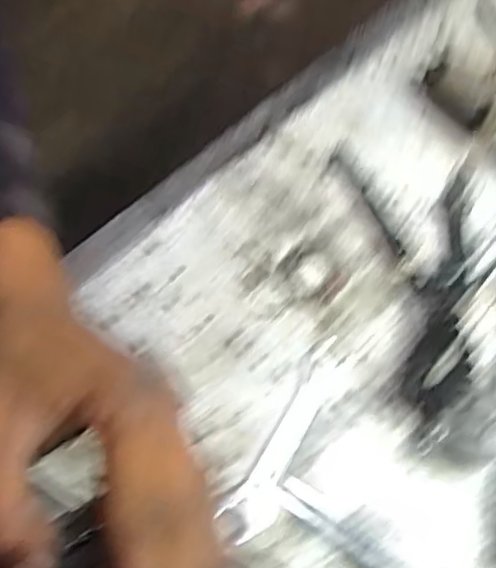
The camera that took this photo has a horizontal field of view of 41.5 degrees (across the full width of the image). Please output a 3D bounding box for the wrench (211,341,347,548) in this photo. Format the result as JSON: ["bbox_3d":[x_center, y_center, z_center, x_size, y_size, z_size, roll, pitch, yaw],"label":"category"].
[{"bbox_3d":[0.034,0.125,0.534,0.036,0.012,0.171,31,70,5],"label":"wrench"}]

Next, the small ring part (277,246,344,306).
[{"bbox_3d":[0.057,-0.007,0.591,0.055,0.011,0.049,39,71,8],"label":"small ring part"}]

